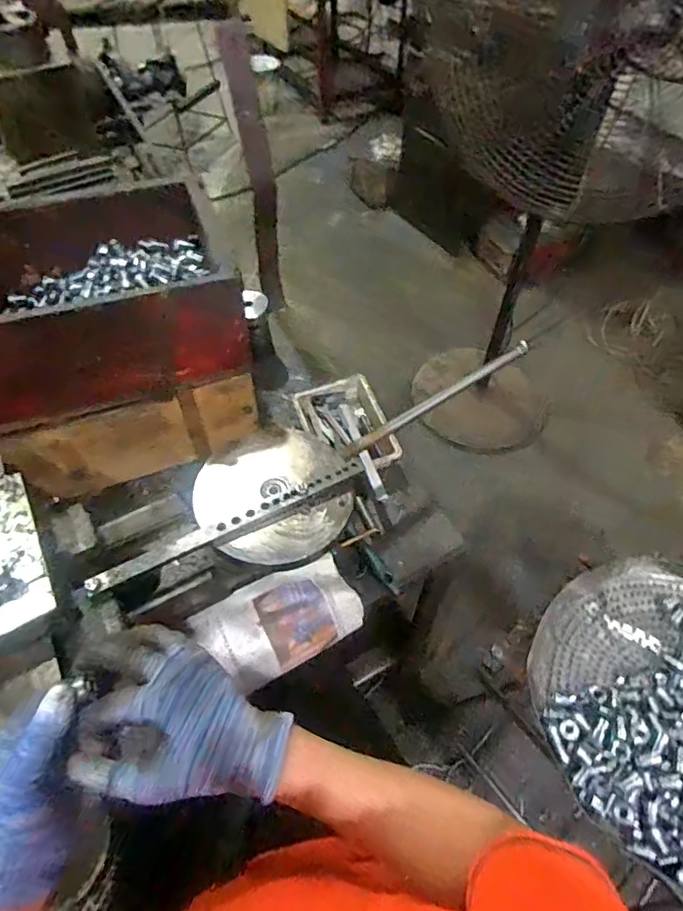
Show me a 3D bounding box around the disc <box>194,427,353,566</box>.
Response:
[{"bbox_3d":[-0.084,0.044,0.643,0.176,0.024,0.177,0,54,-1],"label":"disc"}]

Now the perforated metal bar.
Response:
[{"bbox_3d":[-0.122,0.078,0.601,0.320,0.015,0.024,-23,58,-17],"label":"perforated metal bar"}]

